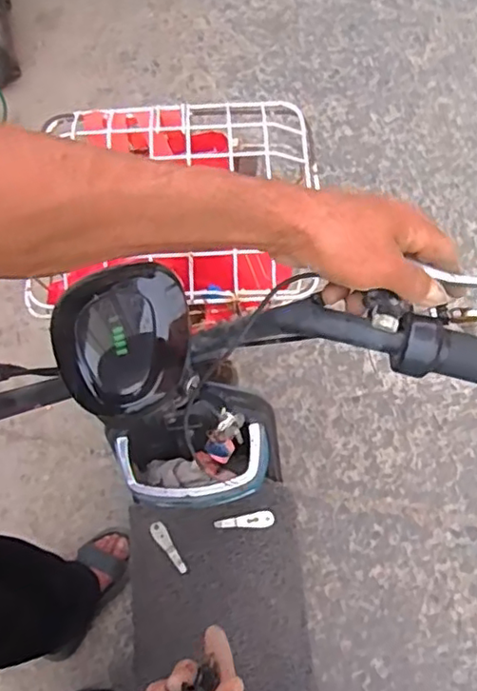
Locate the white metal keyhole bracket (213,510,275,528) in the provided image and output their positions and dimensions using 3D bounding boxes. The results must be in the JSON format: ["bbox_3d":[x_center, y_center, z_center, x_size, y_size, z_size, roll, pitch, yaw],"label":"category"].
[{"bbox_3d":[0.011,0.301,1.029,0.100,0.004,0.026,-11,68,-2],"label":"white metal keyhole bracket"}]

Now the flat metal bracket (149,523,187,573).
[{"bbox_3d":[-0.120,0.343,1.026,0.025,0.008,0.097,-30,70,-9],"label":"flat metal bracket"}]

